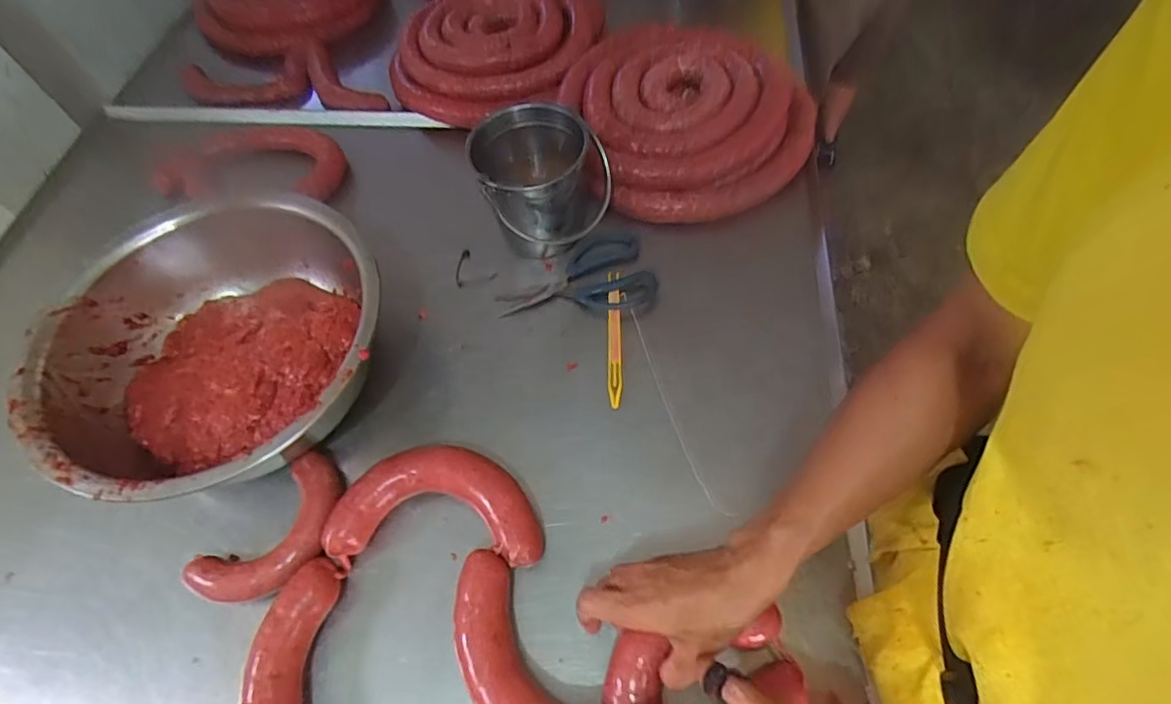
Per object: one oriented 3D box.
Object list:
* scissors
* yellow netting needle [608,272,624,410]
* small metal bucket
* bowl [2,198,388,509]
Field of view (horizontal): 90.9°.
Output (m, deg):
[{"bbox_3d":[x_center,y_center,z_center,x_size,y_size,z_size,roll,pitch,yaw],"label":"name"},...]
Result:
[{"bbox_3d":[-0.011,-0.091,0.703,0.187,0.021,0.105,-5,61,0],"label":"scissors"},{"bbox_3d":[0.033,-0.019,0.660,0.016,0.011,0.177,-1,61,2],"label":"yellow netting needle"},{"bbox_3d":[-0.047,-0.194,0.690,0.154,0.138,0.128,-9,61,-2],"label":"small metal bucket"},{"bbox_3d":[-0.361,0.004,0.599,0.302,0.132,0.320,-1,61,2],"label":"bowl"}]

